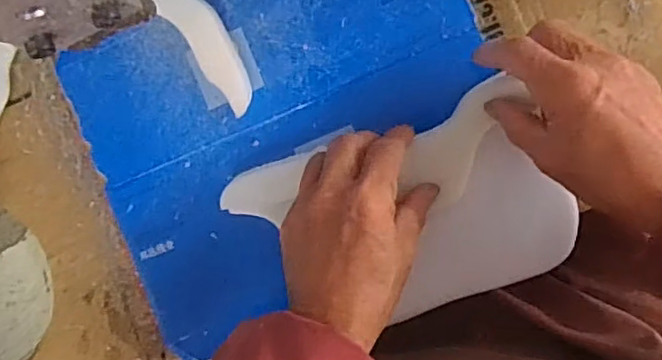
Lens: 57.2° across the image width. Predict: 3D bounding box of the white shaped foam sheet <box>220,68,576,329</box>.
[{"bbox_3d":[0.048,0.028,0.420,0.213,0.026,0.133,-21,91,8],"label":"white shaped foam sheet"}]

